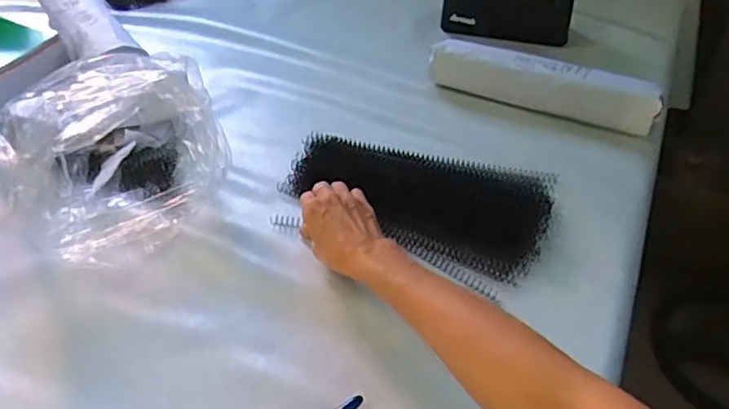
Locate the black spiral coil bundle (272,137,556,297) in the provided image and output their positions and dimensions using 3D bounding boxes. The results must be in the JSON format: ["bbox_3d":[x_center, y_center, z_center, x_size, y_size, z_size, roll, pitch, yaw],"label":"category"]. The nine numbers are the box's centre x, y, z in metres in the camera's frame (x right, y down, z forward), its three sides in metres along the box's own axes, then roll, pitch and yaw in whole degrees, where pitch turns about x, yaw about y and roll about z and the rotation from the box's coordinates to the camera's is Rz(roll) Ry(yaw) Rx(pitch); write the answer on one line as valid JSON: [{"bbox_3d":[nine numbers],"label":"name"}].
[{"bbox_3d":[0.055,-0.005,0.674,0.297,0.040,0.174,19,46,13],"label":"black spiral coil bundle"}]

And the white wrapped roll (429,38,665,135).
[{"bbox_3d":[0.238,-0.161,0.802,0.303,0.064,0.056,18,44,17],"label":"white wrapped roll"}]

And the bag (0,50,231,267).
[{"bbox_3d":[-0.271,-0.081,0.662,0.211,0.121,0.282,-16,44,-19],"label":"bag"}]

